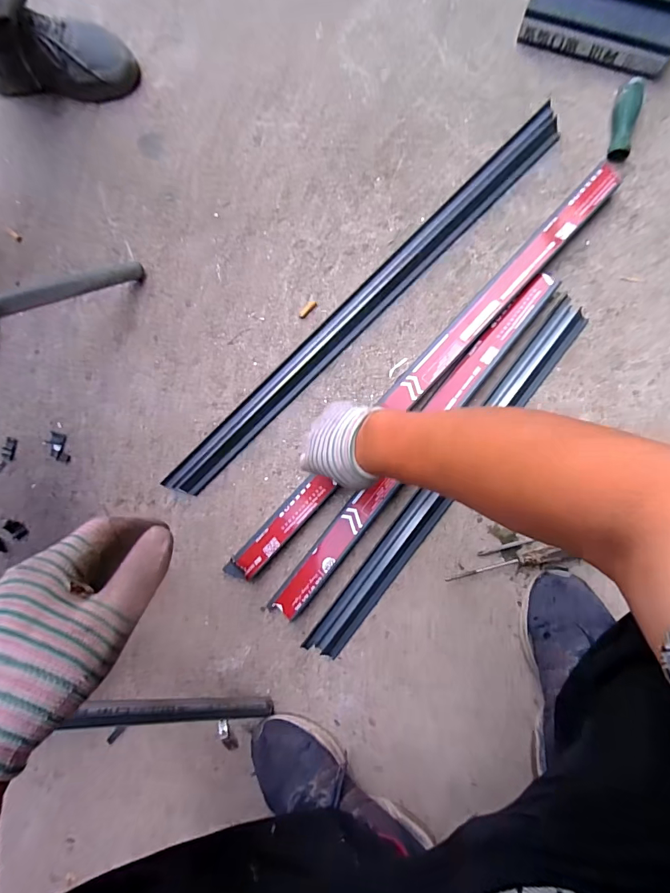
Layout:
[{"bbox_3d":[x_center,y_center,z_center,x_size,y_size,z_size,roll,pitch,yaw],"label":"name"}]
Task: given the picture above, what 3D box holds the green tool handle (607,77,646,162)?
[{"bbox_3d":[0.399,-0.450,0.570,0.027,0.035,0.104,8,88,8],"label":"green tool handle"}]

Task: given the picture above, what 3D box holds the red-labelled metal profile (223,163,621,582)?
[{"bbox_3d":[0.116,-0.093,0.583,0.051,0.032,0.747,43,92,7],"label":"red-labelled metal profile"}]

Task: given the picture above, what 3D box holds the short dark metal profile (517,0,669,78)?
[{"bbox_3d":[0.363,-0.576,0.563,0.200,0.061,0.068,26,91,8],"label":"short dark metal profile"}]

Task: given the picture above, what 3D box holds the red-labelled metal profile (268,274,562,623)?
[{"bbox_3d":[0.109,0.003,0.577,0.043,0.021,0.592,38,92,8],"label":"red-labelled metal profile"}]

